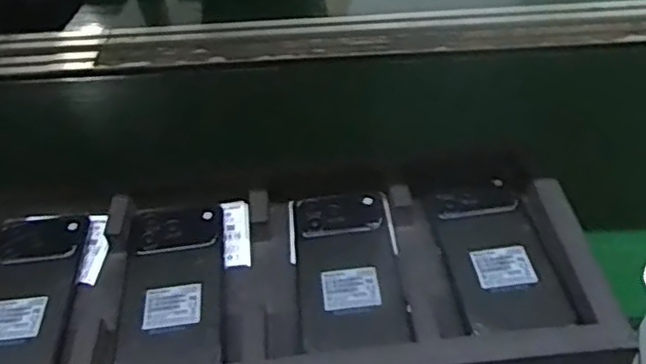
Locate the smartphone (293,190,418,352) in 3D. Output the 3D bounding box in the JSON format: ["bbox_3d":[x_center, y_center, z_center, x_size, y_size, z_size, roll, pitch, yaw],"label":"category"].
[{"bbox_3d":[0.017,0.062,0.492,0.080,0.009,0.143,-4,44,0],"label":"smartphone"}]

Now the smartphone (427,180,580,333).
[{"bbox_3d":[0.128,0.050,0.491,0.072,0.011,0.141,-7,44,-2],"label":"smartphone"}]

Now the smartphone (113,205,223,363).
[{"bbox_3d":[-0.111,0.074,0.485,0.072,0.015,0.156,-8,44,-3],"label":"smartphone"}]

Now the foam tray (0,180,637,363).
[{"bbox_3d":[-0.044,0.078,0.476,0.464,0.036,0.198,-3,44,2],"label":"foam tray"}]

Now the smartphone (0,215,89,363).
[{"bbox_3d":[-0.222,0.081,0.489,0.067,0.008,0.151,-6,44,-2],"label":"smartphone"}]

